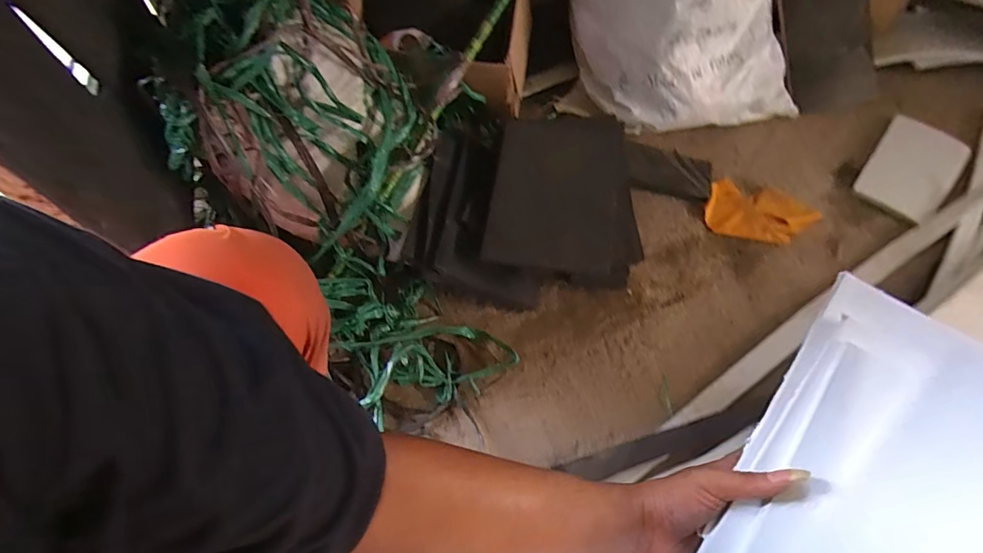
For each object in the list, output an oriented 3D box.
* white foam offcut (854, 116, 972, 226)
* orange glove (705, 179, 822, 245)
[{"bbox_3d":[0.873,-0.230,0.981,0.147,0.015,0.294,36,67,23],"label":"white foam offcut"},{"bbox_3d":[0.535,-0.126,0.942,0.206,0.022,0.130,12,60,11],"label":"orange glove"}]

